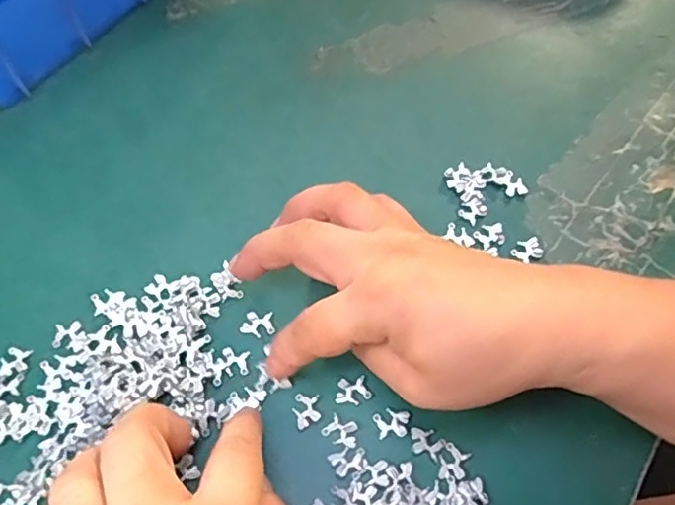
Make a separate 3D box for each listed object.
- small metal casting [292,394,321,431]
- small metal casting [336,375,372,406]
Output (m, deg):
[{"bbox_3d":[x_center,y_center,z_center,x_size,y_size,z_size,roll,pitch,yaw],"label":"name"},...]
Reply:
[{"bbox_3d":[-0.014,0.071,0.269,0.012,0.004,0.016,-4,65,-3],"label":"small metal casting"},{"bbox_3d":[0.008,0.063,0.273,0.016,0.004,0.014,8,65,3],"label":"small metal casting"}]

